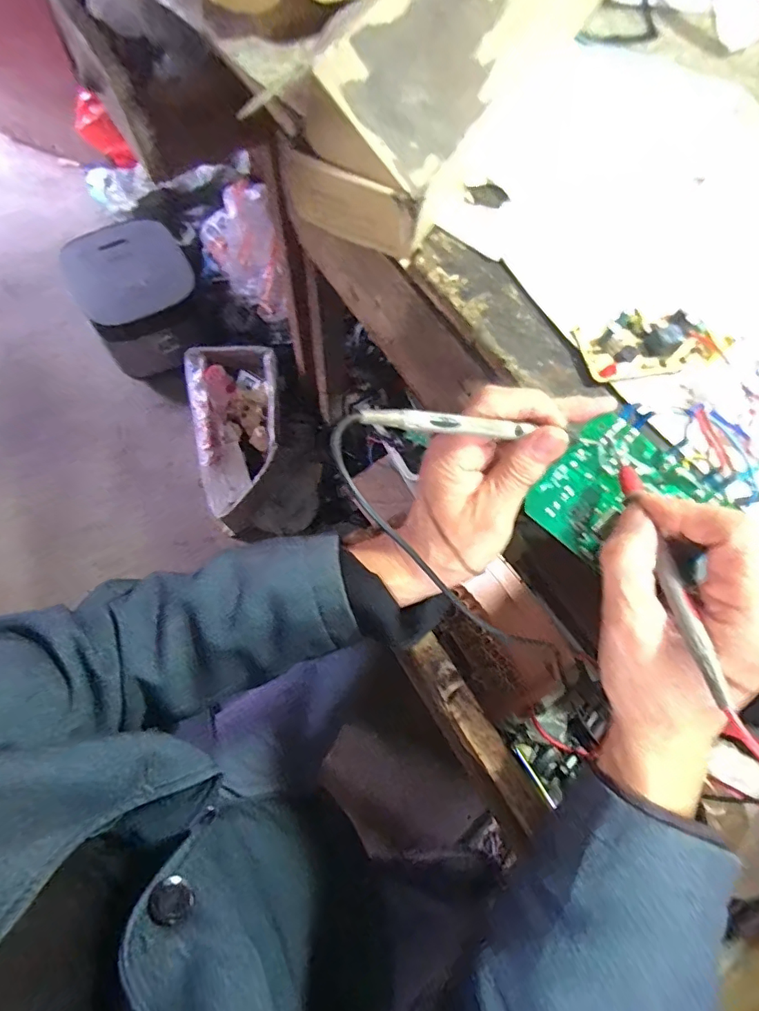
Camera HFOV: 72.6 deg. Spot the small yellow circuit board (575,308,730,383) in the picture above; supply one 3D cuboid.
[{"bbox_3d":[0.191,-0.115,0.354,0.102,0.018,0.044,-12,70,-7],"label":"small yellow circuit board"}]

